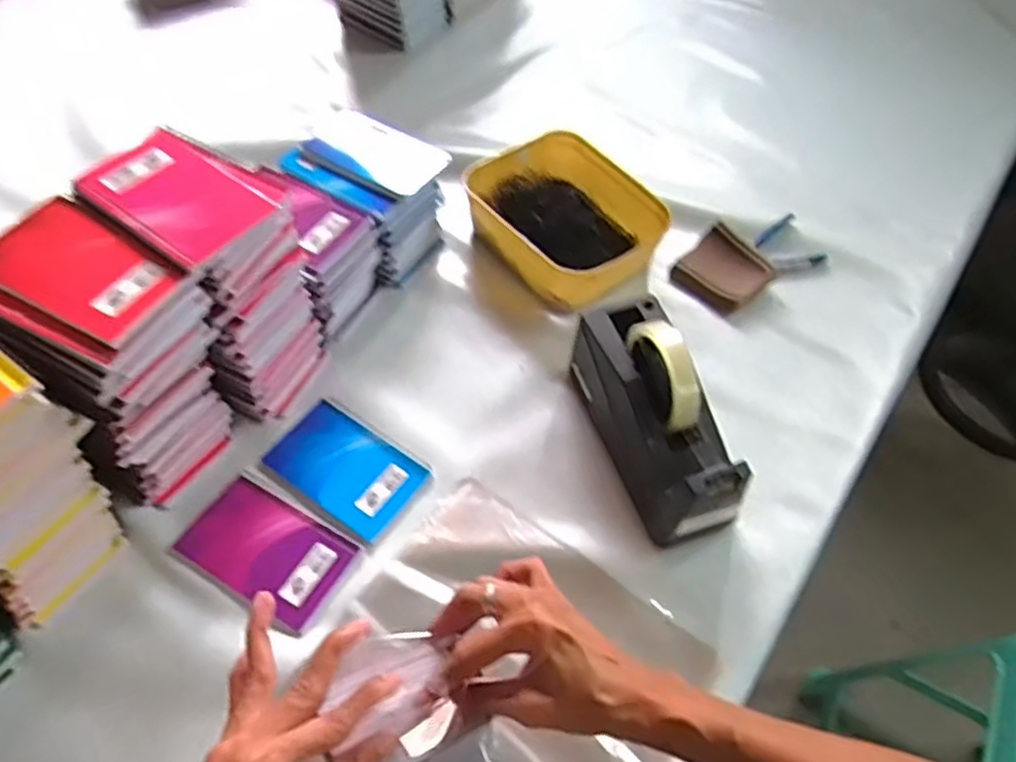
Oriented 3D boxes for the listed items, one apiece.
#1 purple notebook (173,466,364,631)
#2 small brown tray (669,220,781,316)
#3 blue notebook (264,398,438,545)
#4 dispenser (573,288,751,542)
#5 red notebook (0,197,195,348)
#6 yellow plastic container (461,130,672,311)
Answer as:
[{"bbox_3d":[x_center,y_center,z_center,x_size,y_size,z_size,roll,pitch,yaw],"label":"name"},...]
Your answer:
[{"bbox_3d":[-0.194,0.135,0.582,0.130,0.006,0.088,27,58,14],"label":"purple notebook"},{"bbox_3d":[0.234,-0.120,0.768,0.079,0.024,0.087,-34,64,-24],"label":"small brown tray"},{"bbox_3d":[-0.142,0.076,0.628,0.129,0.006,0.086,31,59,17],"label":"blue notebook"},{"bbox_3d":[0.128,0.024,0.610,0.077,0.123,0.198,-15,58,-14],"label":"dispenser"},{"bbox_3d":[-0.287,-0.076,0.479,0.133,0.008,0.076,26,57,14],"label":"red notebook"},{"bbox_3d":[0.060,-0.170,0.784,0.158,0.081,0.201,-33,64,-24],"label":"yellow plastic container"}]

